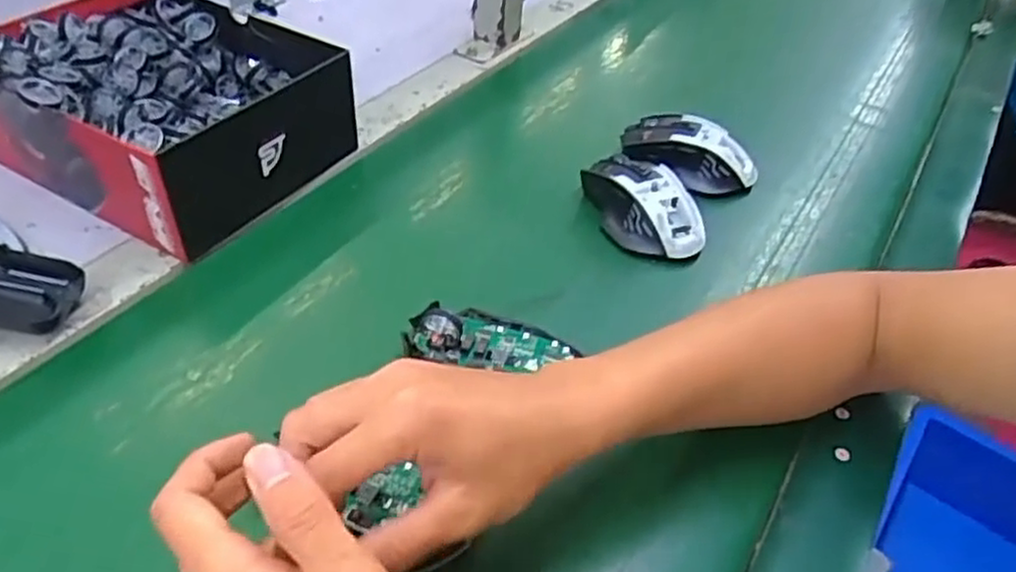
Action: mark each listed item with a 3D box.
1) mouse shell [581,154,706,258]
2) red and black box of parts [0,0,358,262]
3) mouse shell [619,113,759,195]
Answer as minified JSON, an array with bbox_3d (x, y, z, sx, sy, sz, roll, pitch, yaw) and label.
[{"bbox_3d":[0.105,-0.066,0.572,0.063,0.036,0.106,-14,47,-20],"label":"mouse shell"},{"bbox_3d":[-0.275,-0.146,0.578,0.243,0.093,0.191,24,46,18],"label":"red and black box of parts"},{"bbox_3d":[0.154,-0.114,0.624,0.113,0.035,0.062,14,44,8],"label":"mouse shell"}]

